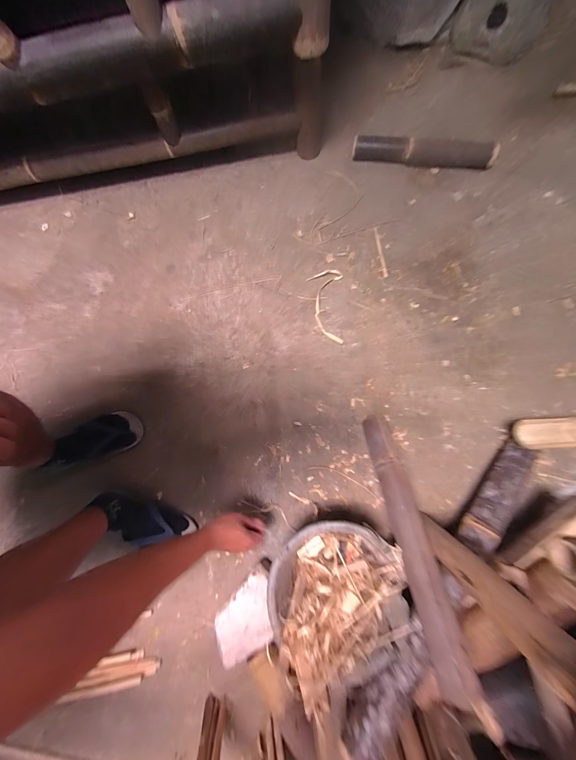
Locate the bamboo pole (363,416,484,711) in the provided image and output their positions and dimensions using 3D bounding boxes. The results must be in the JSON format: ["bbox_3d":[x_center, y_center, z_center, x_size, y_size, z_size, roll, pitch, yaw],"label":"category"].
[{"bbox_3d":[0.240,0.291,0.568,0.061,0.059,0.503,-7,53,0],"label":"bamboo pole"}]

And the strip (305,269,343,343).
[{"bbox_3d":[0.109,-0.220,0.827,0.103,0.004,0.238,2,79,2],"label":"strip"}]

